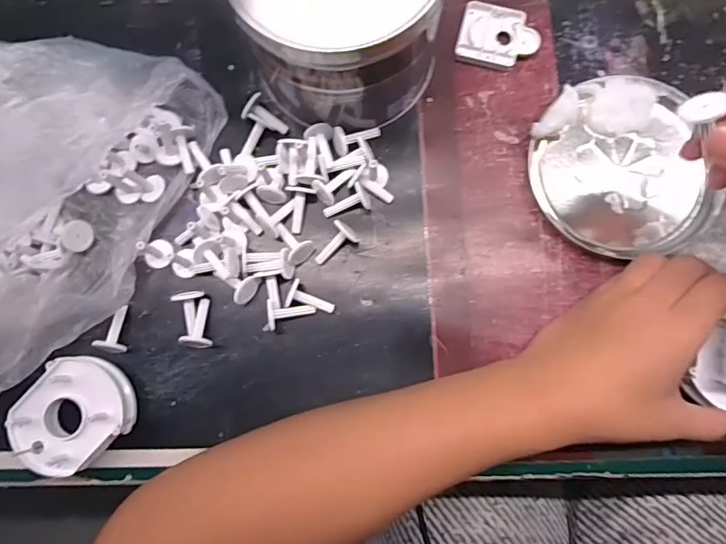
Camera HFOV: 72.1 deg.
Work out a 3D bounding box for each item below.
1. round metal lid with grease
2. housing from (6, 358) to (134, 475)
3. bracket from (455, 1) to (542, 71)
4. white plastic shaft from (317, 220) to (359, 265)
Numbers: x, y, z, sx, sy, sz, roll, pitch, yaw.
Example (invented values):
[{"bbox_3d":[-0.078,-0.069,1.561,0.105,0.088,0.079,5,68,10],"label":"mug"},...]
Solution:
[{"bbox_3d":[0.176,-0.073,0.342,0.113,0.022,0.122,0,81,1],"label":"round metal lid with grease"},{"bbox_3d":[-0.185,0.091,0.324,0.071,0.031,0.061,-40,82,-5],"label":"housing"},{"bbox_3d":[0.099,-0.171,0.366,0.057,0.009,0.043,12,82,3],"label":"bracket"},{"bbox_3d":[-0.019,-0.019,0.347,0.017,0.018,0.033,46,105,7],"label":"white plastic shaft"}]

